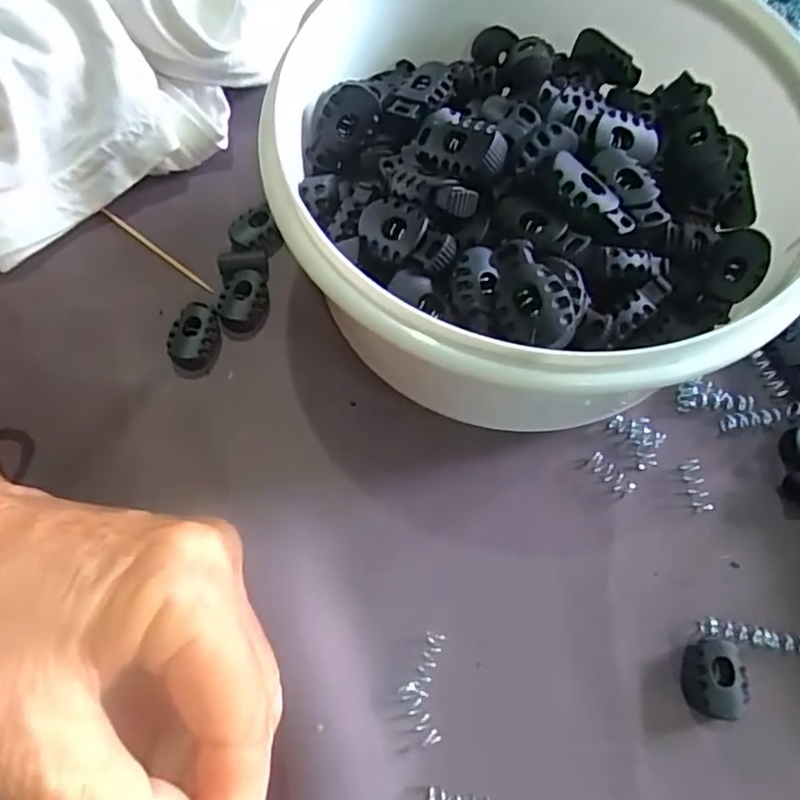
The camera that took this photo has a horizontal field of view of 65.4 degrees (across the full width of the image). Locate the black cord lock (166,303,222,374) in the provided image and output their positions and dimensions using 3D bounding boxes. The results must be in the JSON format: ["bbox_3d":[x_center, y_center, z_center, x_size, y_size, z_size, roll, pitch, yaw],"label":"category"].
[{"bbox_3d":[-0.075,-0.022,0.227,0.018,0.011,0.022,10,67,3],"label":"black cord lock"}]

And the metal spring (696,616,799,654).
[{"bbox_3d":[0.112,0.073,0.193,0.037,0.004,0.006,12,67,4],"label":"metal spring"}]

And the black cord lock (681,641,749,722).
[{"bbox_3d":[0.093,0.084,0.186,0.017,0.010,0.021,-4,67,-3],"label":"black cord lock"}]

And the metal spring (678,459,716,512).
[{"bbox_3d":[0.101,0.029,0.211,0.008,0.004,0.017,-9,68,-5],"label":"metal spring"}]

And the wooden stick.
[{"bbox_3d":[-0.096,-0.059,0.246,0.060,0.004,0.004,35,71,13],"label":"wooden stick"}]

